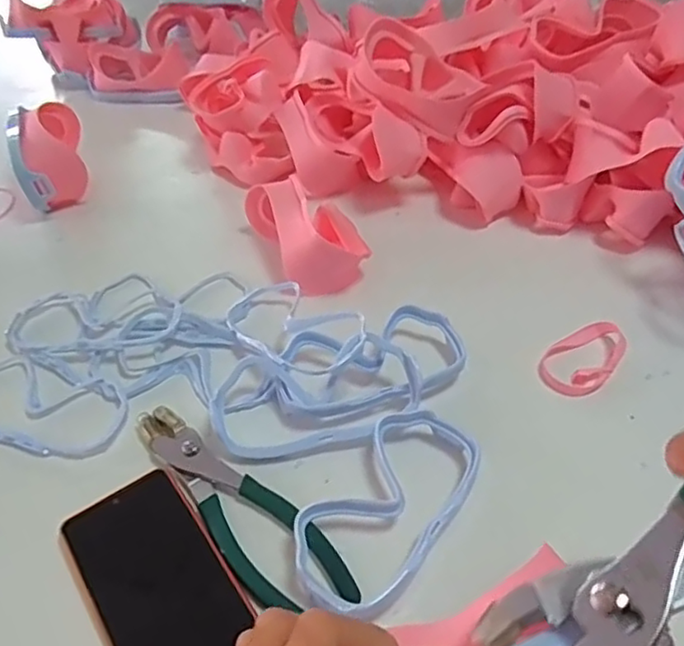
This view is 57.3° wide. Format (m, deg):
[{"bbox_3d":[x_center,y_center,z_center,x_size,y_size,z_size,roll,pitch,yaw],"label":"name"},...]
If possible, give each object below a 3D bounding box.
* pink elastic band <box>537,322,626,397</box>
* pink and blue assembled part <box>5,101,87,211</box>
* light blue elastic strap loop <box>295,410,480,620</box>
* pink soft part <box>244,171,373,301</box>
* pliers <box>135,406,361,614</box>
[{"bbox_3d":[0.196,0.027,0.509,0.048,0.011,0.081,31,53,28],"label":"pink elastic band"},{"bbox_3d":[-0.318,-0.182,0.684,0.067,0.088,0.139,-15,47,-14],"label":"pink and blue assembled part"},{"bbox_3d":[0.030,0.119,0.406,0.077,0.023,0.147,28,52,26],"label":"light blue elastic strap loop"},{"bbox_3d":[-0.032,-0.089,0.591,0.080,0.060,0.134,-19,48,-17],"label":"pink soft part"},{"bbox_3d":[-0.075,0.122,0.416,0.198,0.011,0.054,33,54,30],"label":"pliers"}]

